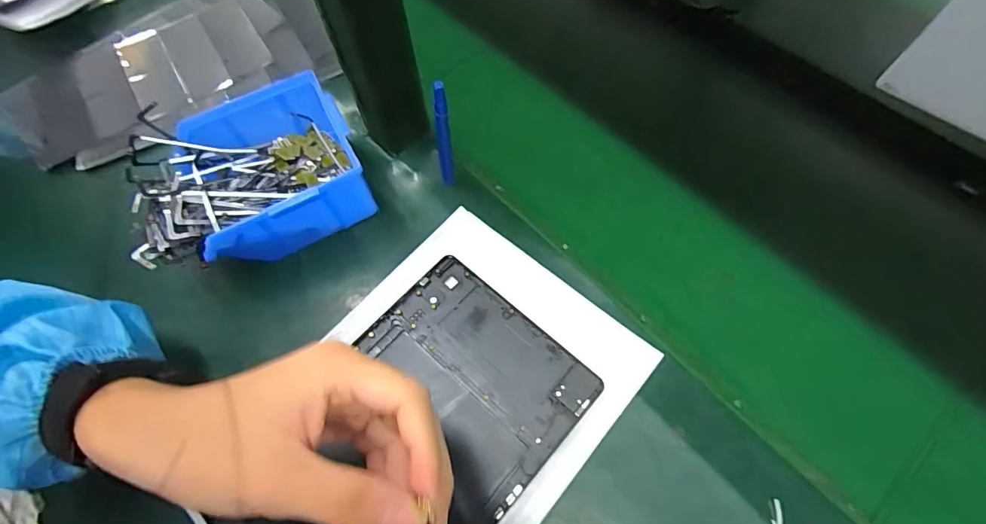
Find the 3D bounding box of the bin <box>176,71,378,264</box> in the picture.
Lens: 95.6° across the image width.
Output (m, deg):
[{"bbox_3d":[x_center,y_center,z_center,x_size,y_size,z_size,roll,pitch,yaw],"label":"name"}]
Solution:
[{"bbox_3d":[-0.177,-0.073,0.373,0.130,0.069,0.128,-24,64,-8],"label":"bin"}]

